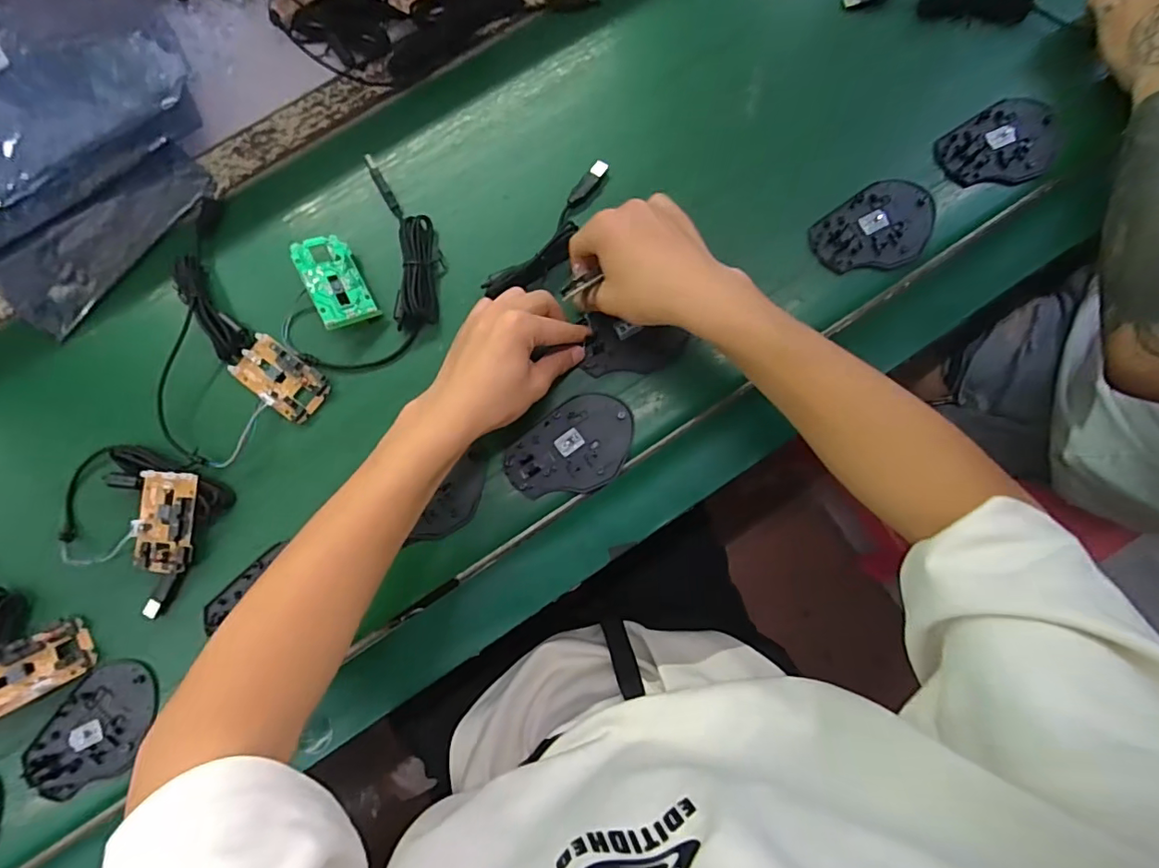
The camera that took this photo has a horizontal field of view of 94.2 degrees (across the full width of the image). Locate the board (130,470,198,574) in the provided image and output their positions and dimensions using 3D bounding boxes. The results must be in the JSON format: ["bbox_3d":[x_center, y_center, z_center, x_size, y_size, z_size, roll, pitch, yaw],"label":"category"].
[{"bbox_3d":[-0.327,0.070,0.428,0.043,0.015,0.077,5,81,2],"label":"board"}]

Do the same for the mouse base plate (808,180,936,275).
[{"bbox_3d":[0.261,-0.178,0.471,0.113,0.009,0.075,-37,81,-4],"label":"mouse base plate"}]

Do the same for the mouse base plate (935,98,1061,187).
[{"bbox_3d":[0.383,-0.261,0.490,0.113,0.011,0.075,-31,81,-4],"label":"mouse base plate"}]

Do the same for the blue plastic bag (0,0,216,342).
[{"bbox_3d":[-0.472,-0.240,0.470,0.305,0.053,0.274,-32,81,-4],"label":"blue plastic bag"}]

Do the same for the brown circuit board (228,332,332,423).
[{"bbox_3d":[-0.253,-0.047,0.456,0.079,0.013,0.046,35,83,7],"label":"brown circuit board"}]

